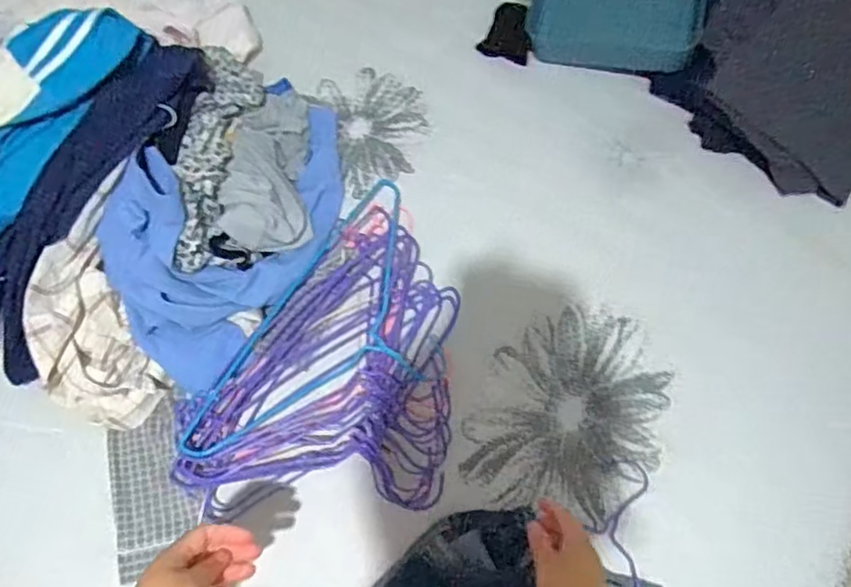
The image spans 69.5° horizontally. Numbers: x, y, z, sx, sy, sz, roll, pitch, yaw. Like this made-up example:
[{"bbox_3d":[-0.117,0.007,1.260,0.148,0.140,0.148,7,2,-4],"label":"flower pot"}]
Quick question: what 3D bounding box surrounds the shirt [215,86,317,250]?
[{"bbox_3d":[-0.201,-0.184,0.835,0.093,0.104,0.266,5,70,-1],"label":"shirt"}]

